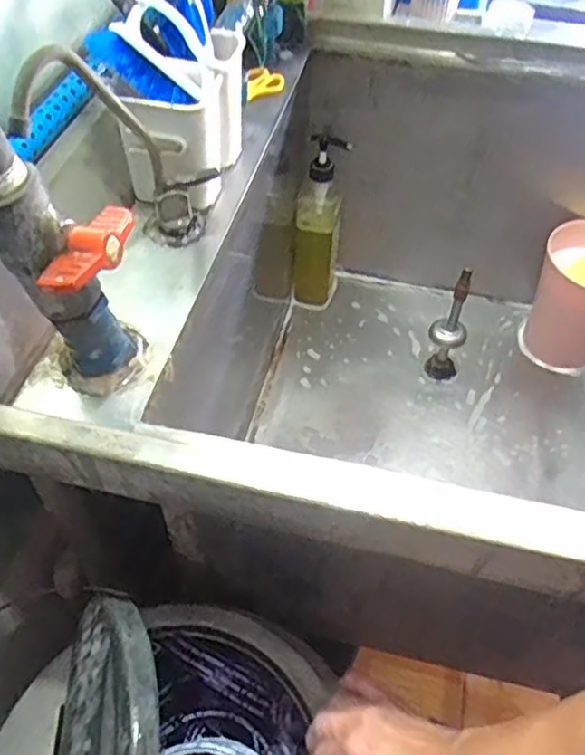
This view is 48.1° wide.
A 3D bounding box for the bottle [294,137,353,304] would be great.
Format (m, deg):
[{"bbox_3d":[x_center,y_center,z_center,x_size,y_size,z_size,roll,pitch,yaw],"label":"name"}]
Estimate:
[{"bbox_3d":[0.040,-0.230,1.010,0.059,0.279,0.070,22,54,15],"label":"bottle"}]

